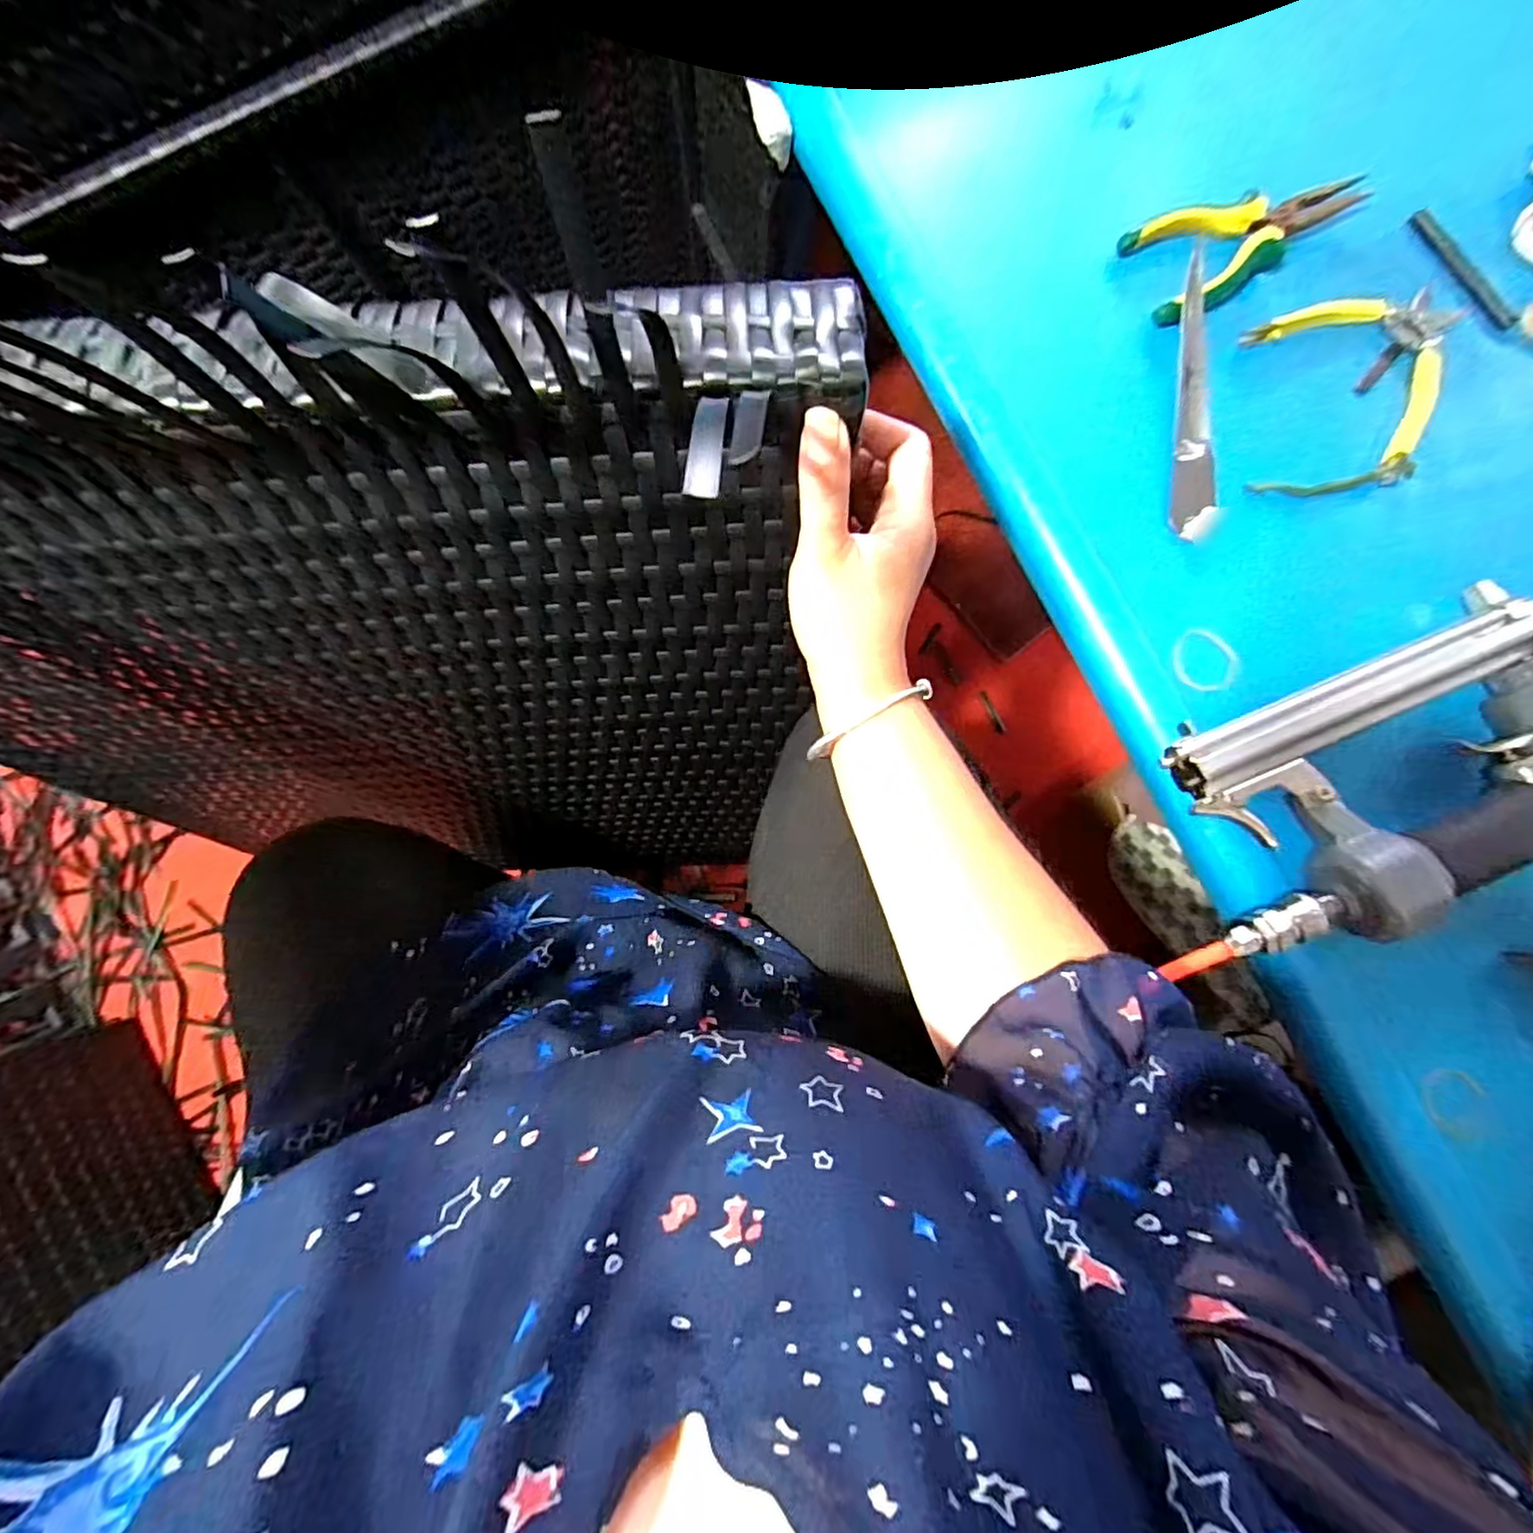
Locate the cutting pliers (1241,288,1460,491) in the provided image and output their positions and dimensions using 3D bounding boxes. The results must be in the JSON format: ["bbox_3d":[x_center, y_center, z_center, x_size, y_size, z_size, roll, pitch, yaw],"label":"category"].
[{"bbox_3d":[0.370,-0.236,0.412,0.139,0.008,0.122,-9,84,2],"label":"cutting pliers"}]

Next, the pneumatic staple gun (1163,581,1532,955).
[{"bbox_3d":[0.358,0.002,0.360,0.251,0.074,0.153,-17,84,1],"label":"pneumatic staple gun"}]

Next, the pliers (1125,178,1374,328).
[{"bbox_3d":[0.308,-0.346,0.422,0.148,0.020,0.067,-27,84,0],"label":"pliers"}]

